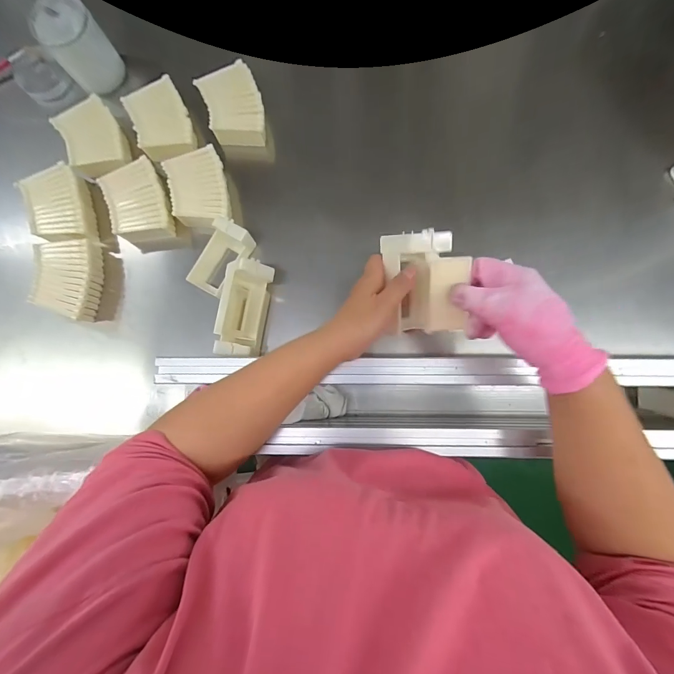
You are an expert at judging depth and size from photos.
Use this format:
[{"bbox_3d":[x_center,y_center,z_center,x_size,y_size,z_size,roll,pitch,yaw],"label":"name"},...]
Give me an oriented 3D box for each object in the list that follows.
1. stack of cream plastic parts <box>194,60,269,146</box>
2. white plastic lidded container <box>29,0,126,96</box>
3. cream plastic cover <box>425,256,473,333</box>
[{"bbox_3d":[-0.154,-0.347,0.531,0.085,0.045,0.109,-14,93,3],"label":"stack of cream plastic parts"},{"bbox_3d":[-0.381,-0.430,0.524,0.080,0.089,0.085,-38,83,-3],"label":"white plastic lidded container"},{"bbox_3d":[0.104,-0.039,0.327,0.035,0.005,0.071,0,109,2],"label":"cream plastic cover"}]

